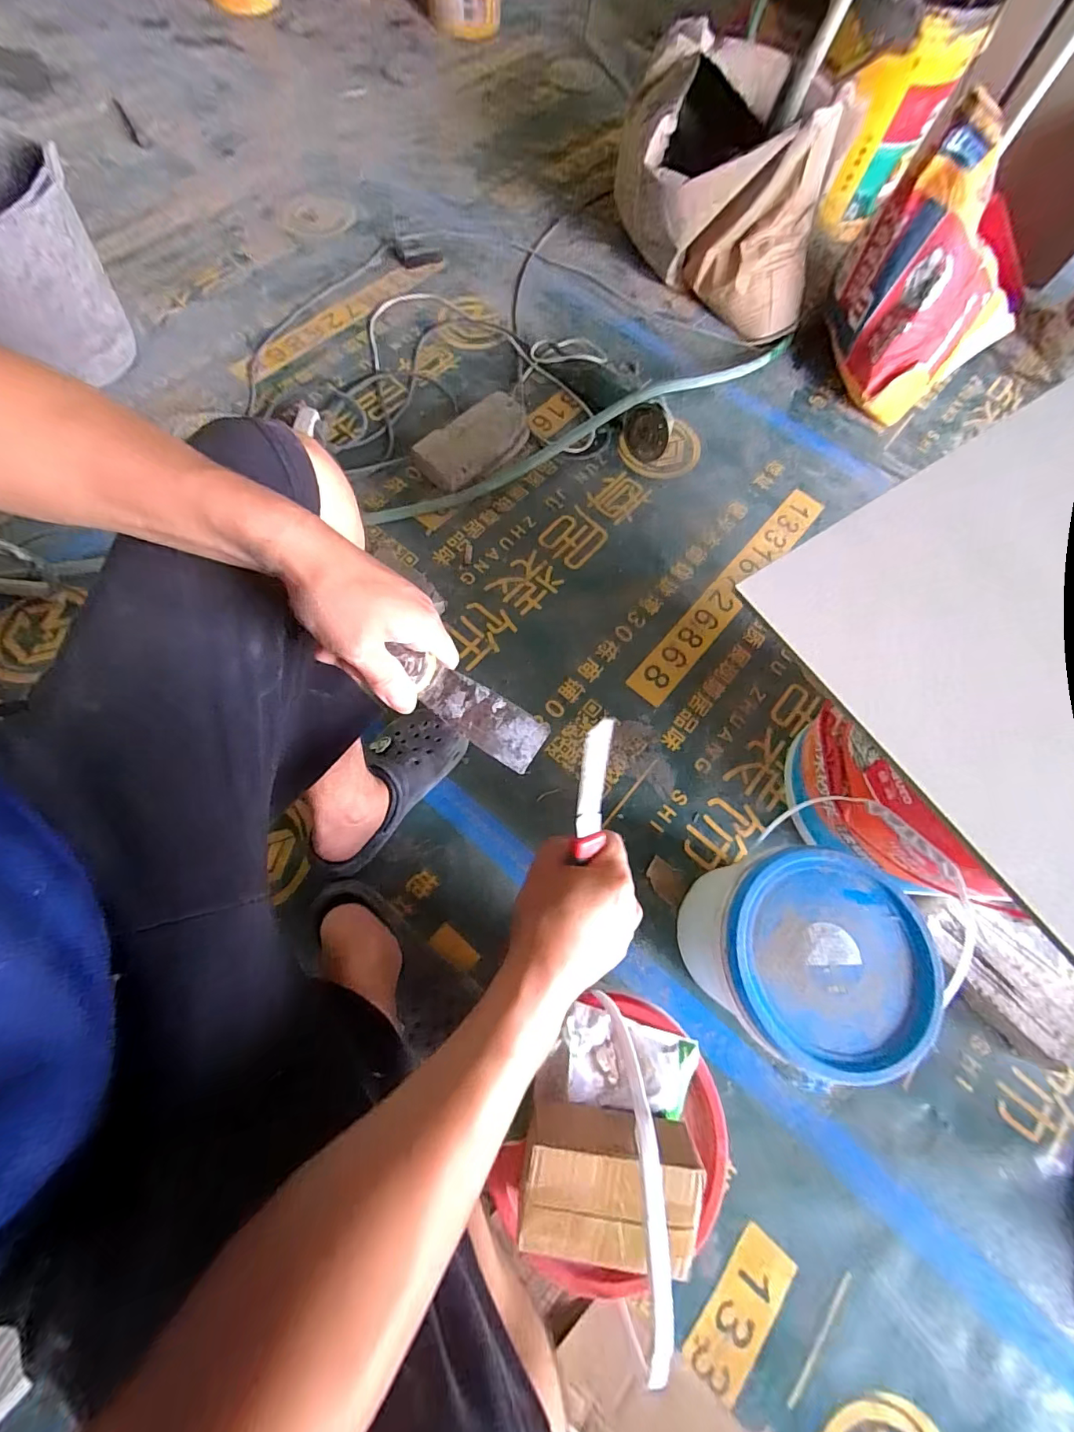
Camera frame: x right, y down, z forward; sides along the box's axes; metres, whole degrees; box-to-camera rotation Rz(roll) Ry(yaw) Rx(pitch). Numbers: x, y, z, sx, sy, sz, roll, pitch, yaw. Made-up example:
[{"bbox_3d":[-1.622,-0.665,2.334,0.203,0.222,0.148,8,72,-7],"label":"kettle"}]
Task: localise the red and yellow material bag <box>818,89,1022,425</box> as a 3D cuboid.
[{"bbox_3d":[0.720,-0.799,0.861,0.323,0.317,0.277,39,74,10],"label":"red and yellow material bag"}]

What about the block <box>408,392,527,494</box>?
[{"bbox_3d":[-0.108,-0.500,0.869,0.216,0.067,0.114,-38,77,-14],"label":"block"}]

